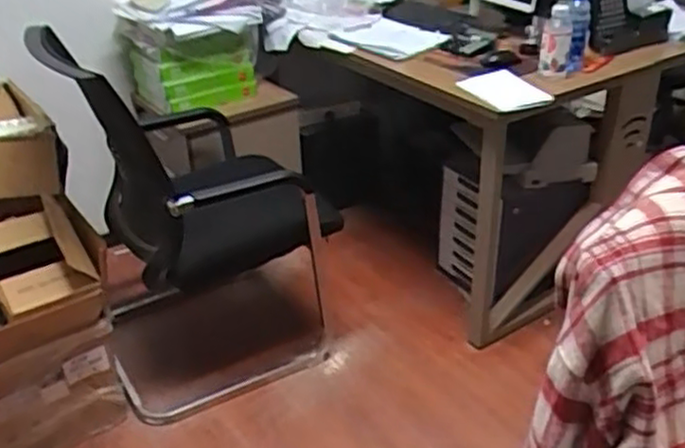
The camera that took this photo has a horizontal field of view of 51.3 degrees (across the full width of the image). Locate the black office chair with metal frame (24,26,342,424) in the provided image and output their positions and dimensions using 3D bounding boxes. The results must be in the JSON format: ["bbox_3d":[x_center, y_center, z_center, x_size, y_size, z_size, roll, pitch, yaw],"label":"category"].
[{"bbox_3d":[-0.357,-0.011,1.838,0.597,0.911,0.485,-19,35,-27],"label":"black office chair with metal frame"}]

